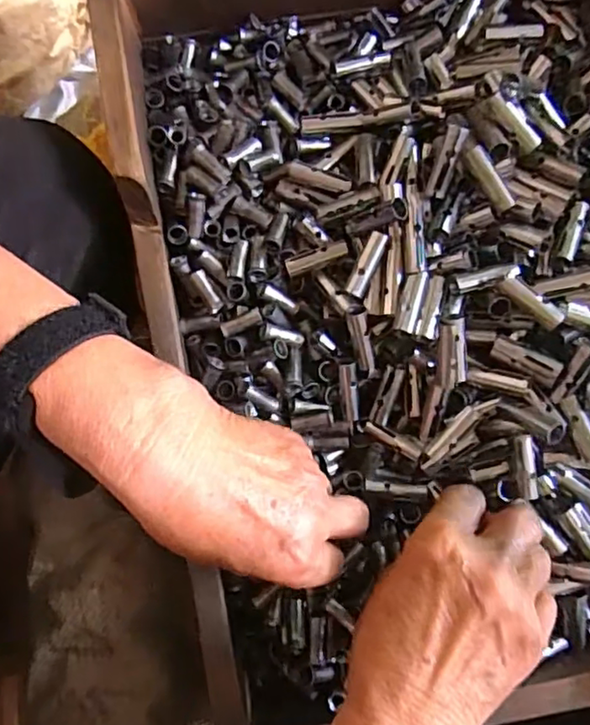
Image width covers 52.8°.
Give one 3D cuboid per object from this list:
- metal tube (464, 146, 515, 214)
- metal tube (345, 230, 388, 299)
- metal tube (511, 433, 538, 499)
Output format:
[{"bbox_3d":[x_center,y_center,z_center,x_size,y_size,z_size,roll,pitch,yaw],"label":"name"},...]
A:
[{"bbox_3d":[0.104,-0.098,0.317,0.008,0.011,0.038,-35,96,-10],"label":"metal tube"},{"bbox_3d":[0.040,-0.054,0.329,0.010,0.007,0.038,27,96,6],"label":"metal tube"},{"bbox_3d":[0.126,0.058,0.324,0.013,0.010,0.036,-11,97,-4],"label":"metal tube"}]

